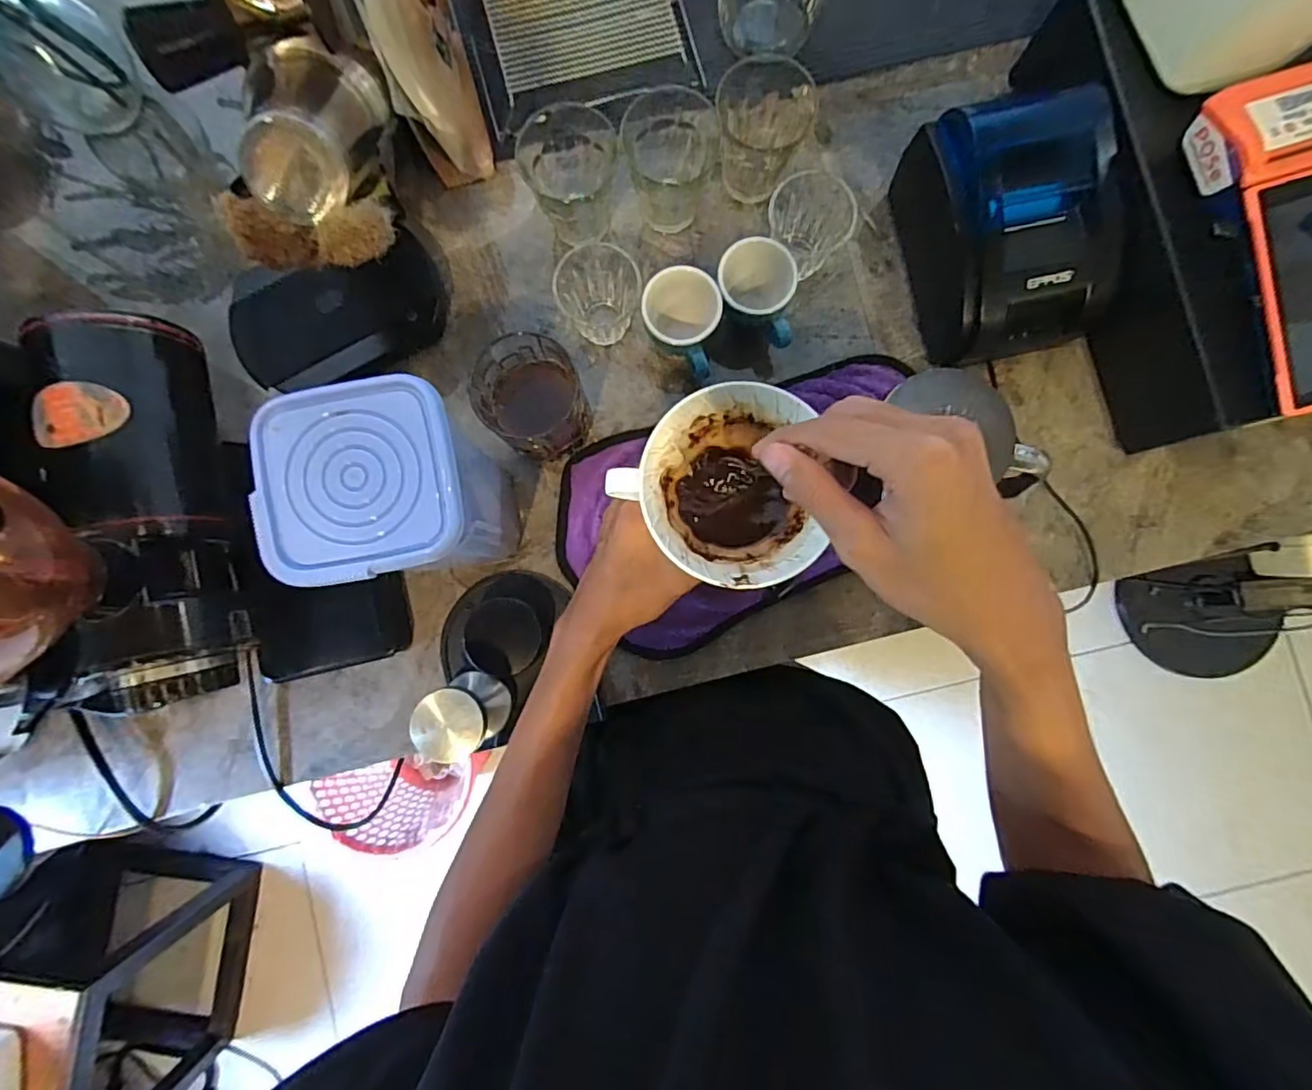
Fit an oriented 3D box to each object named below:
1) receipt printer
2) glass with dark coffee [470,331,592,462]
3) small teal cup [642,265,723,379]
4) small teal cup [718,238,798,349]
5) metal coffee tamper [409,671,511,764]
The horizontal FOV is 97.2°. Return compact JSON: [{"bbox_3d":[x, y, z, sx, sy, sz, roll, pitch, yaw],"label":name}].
[{"bbox_3d":[0.286,-0.250,0.471,0.131,0.106,0.173,-9,87,0],"label":"receipt printer"},{"bbox_3d":[-0.098,-0.117,0.479,0.089,0.073,0.075,33,87,2],"label":"glass with dark coffee"},{"bbox_3d":[0.022,-0.176,0.479,0.060,0.068,0.076,-7,87,0],"label":"small teal cup"},{"bbox_3d":[0.082,-0.209,0.490,0.062,0.059,0.091,4,87,0],"label":"small teal cup"},{"bbox_3d":[-0.149,0.131,0.452,0.055,0.095,0.054,0,87,0],"label":"metal coffee tamper"}]

